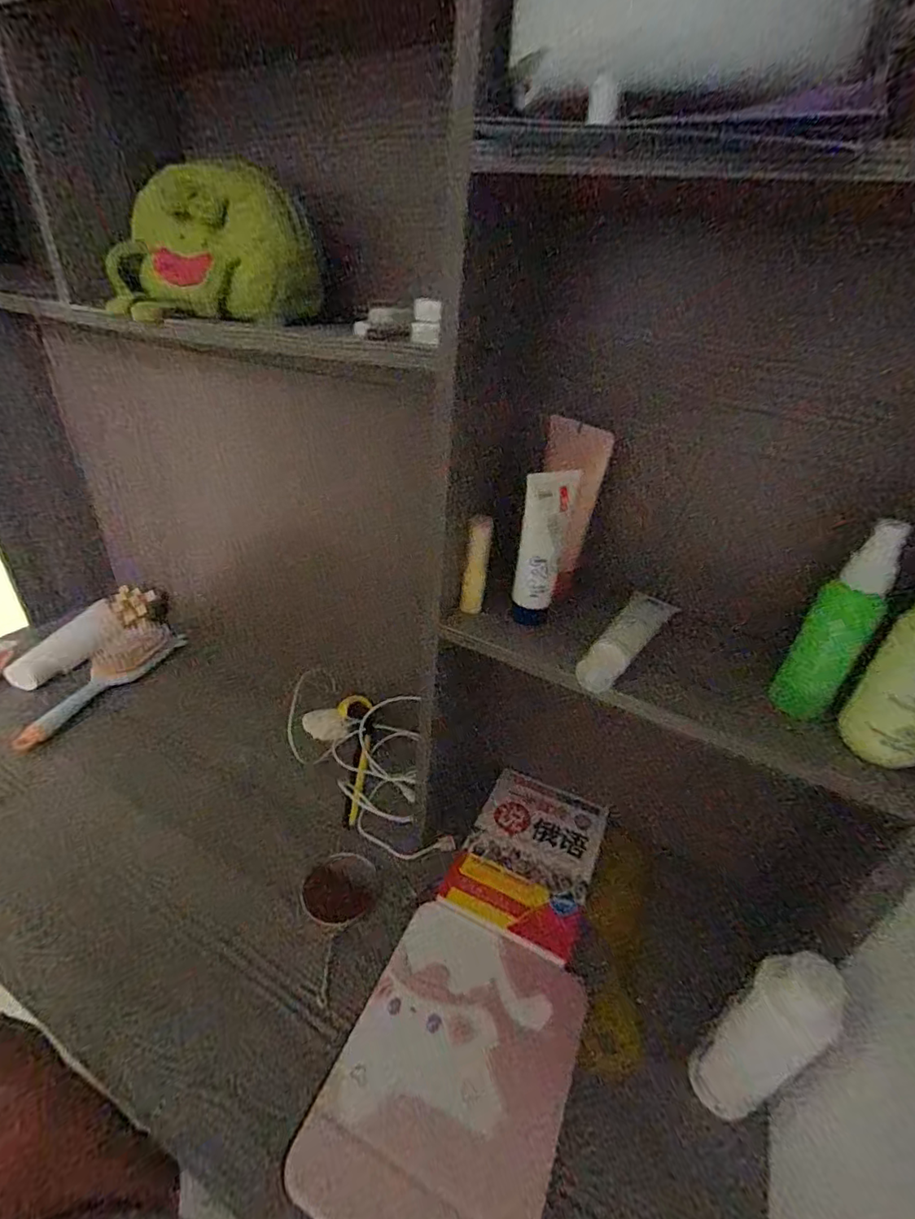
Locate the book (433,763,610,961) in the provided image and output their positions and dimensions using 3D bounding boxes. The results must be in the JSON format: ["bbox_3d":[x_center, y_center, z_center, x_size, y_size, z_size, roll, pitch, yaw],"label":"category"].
[{"bbox_3d":[0.072,0.233,0.513,0.119,0.006,0.163,16,36,22],"label":"book"}]

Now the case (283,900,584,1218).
[{"bbox_3d":[-0.003,0.323,0.373,0.149,0.008,0.194,14,36,20],"label":"case"}]

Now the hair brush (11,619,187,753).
[{"bbox_3d":[-0.469,0.086,0.682,0.077,0.032,0.221,15,36,21],"label":"hair brush"}]

